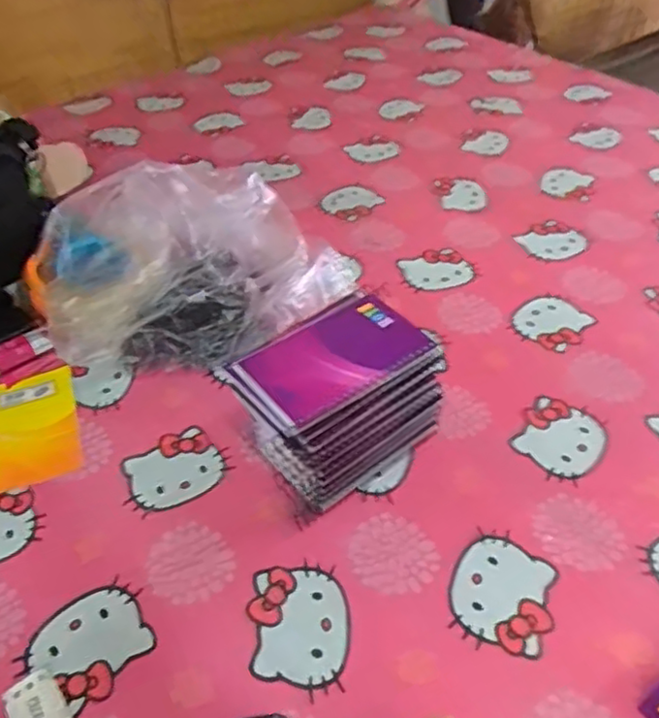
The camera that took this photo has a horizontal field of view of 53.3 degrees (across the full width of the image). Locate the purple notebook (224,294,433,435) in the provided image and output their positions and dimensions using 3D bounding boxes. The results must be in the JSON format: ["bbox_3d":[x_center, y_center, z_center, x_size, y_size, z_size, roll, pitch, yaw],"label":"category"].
[{"bbox_3d":[0.003,-0.001,0.488,0.133,0.016,0.080,-31,51,-27],"label":"purple notebook"}]

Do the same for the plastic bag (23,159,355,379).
[{"bbox_3d":[-0.152,-0.098,0.689,0.291,0.090,0.253,-24,49,-22],"label":"plastic bag"}]

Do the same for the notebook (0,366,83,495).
[{"bbox_3d":[-0.267,0.062,0.587,0.079,0.008,0.128,-15,46,-14],"label":"notebook"}]

